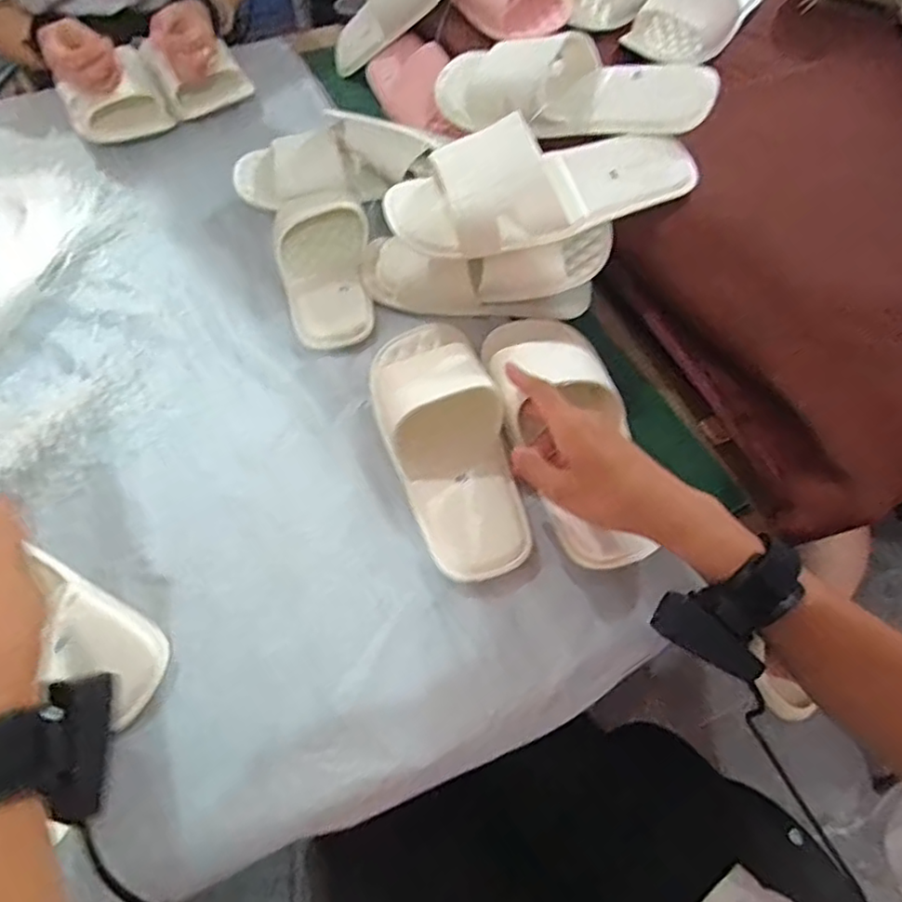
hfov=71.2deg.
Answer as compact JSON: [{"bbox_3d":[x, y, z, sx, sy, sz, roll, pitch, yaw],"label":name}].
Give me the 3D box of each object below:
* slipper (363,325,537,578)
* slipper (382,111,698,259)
[{"bbox_3d":[-0.006,-0.013,0.540,0.099,0.048,0.249,-12,58,-8],"label":"slipper"},{"bbox_3d":[0.082,-0.243,0.568,0.267,0.059,0.102,-15,58,-10],"label":"slipper"}]

